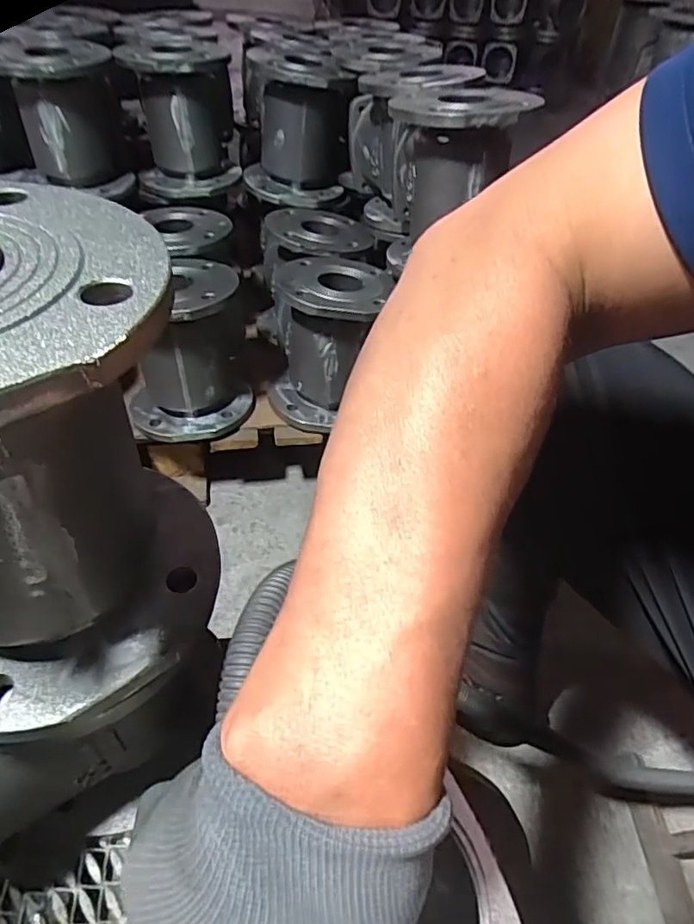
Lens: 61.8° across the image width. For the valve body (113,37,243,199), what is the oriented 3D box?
[{"bbox_3d":[-0.251,-0.535,0.901,0.163,0.196,0.157,-8,45,-13],"label":"valve body"}]

